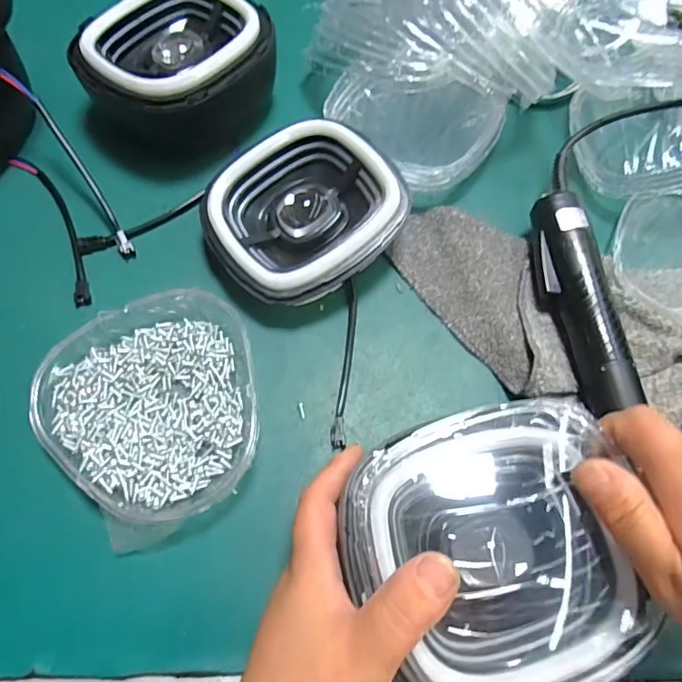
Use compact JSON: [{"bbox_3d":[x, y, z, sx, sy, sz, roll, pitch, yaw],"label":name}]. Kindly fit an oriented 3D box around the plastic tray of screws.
[{"bbox_3d":[-0.125,0.040,0.333,0.131,0.028,0.146,-8,67,-5],"label":"plastic tray of screws"}]

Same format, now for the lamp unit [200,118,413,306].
[{"bbox_3d":[-0.027,-0.095,0.380,0.142,0.052,0.127,-30,70,-13],"label":"lamp unit"}]

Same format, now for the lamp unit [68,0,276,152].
[{"bbox_3d":[-0.129,-0.219,0.424,0.130,0.074,0.151,32,70,12],"label":"lamp unit"}]

